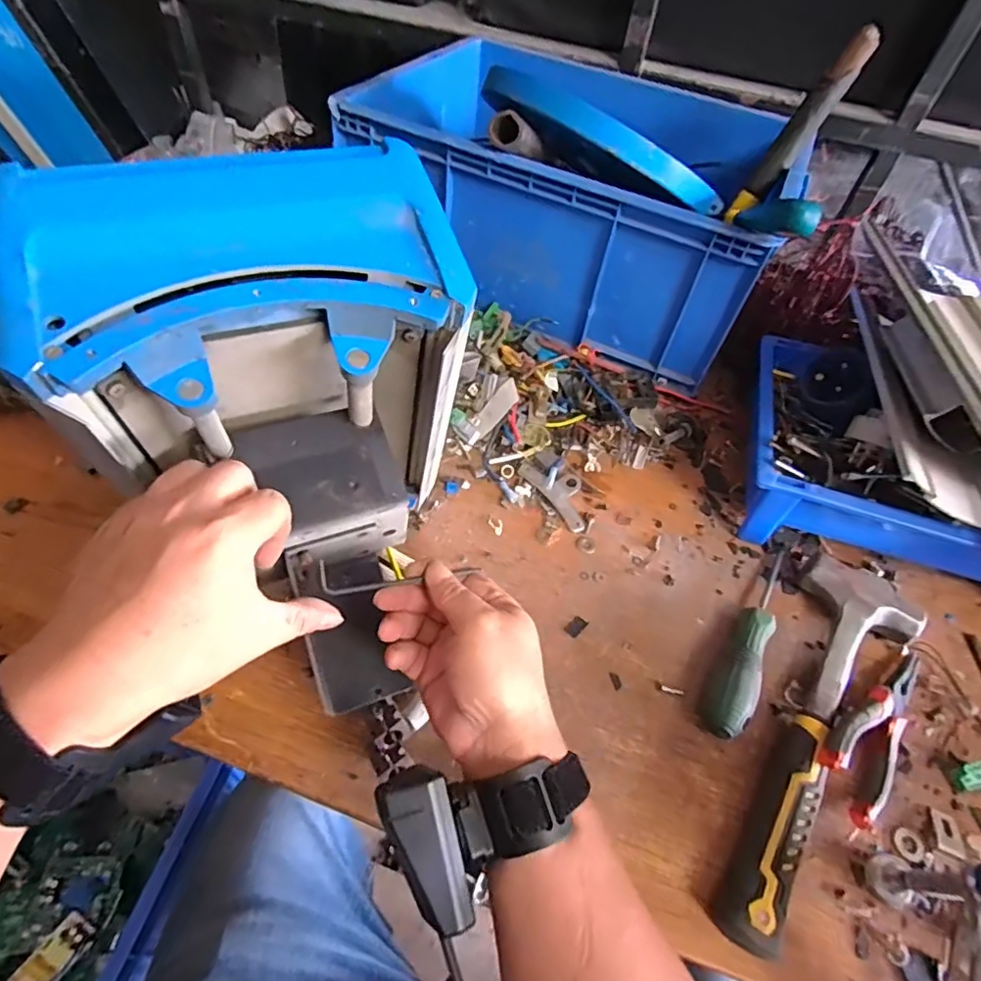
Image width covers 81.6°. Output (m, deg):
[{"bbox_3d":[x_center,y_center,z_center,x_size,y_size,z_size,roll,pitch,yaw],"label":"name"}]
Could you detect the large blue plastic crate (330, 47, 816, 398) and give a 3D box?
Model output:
[{"bbox_3d":[0.110,-0.373,0.691,0.470,0.181,0.365,27,55,14],"label":"large blue plastic crate"}]

